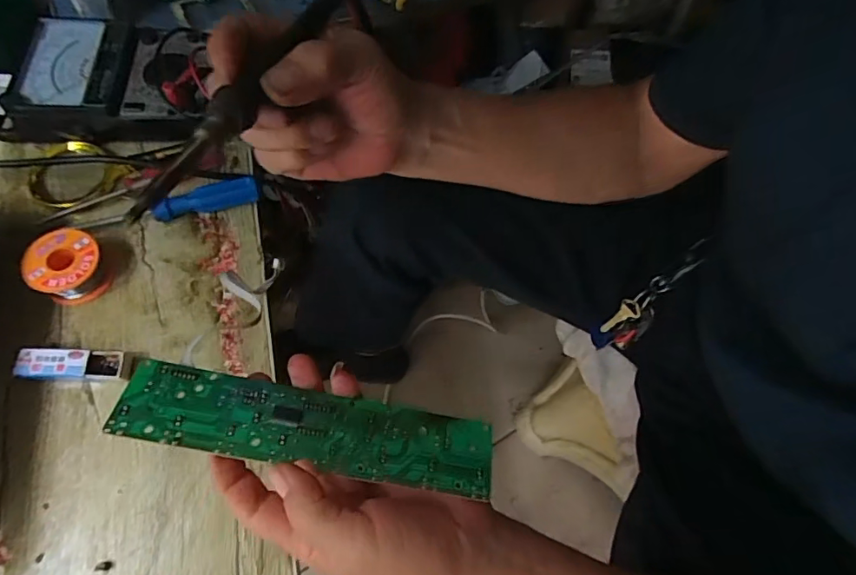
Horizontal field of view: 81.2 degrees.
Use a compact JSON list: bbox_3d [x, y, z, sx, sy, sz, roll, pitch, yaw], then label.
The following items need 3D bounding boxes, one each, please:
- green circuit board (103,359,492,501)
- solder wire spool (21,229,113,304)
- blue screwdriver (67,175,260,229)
[{"bbox_3d":[-0.065,0.079,0.283,0.205,0.004,0.045,12,48,-6],"label":"green circuit board"},{"bbox_3d":[-0.286,-0.016,0.399,0.050,0.033,0.052,3,64,-6],"label":"solder wire spool"},{"bbox_3d":[-0.223,-0.071,0.433,0.150,0.028,0.020,-15,67,-14],"label":"blue screwdriver"}]

